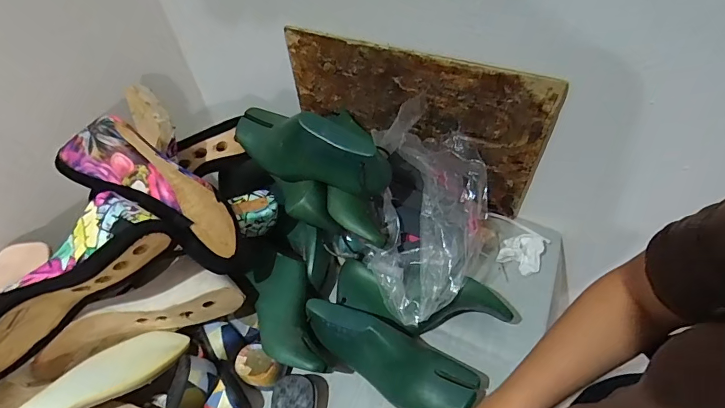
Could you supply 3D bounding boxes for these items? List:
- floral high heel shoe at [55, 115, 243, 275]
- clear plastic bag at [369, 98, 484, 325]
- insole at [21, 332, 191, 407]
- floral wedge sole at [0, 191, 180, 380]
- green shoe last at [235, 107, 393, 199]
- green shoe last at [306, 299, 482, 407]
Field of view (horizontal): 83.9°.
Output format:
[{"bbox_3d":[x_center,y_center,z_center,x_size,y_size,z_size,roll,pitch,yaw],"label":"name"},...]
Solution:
[{"bbox_3d":[-0.226,-0.012,0.462,0.224,0.058,0.079,39,59,-6],"label":"floral high heel shoe"},{"bbox_3d":[0.084,0.001,0.524,0.145,0.151,0.257,4,52,8],"label":"clear plastic bag"},{"bbox_3d":[-0.295,0.199,0.414,0.072,0.011,0.242,23,27,21],"label":"insole"},{"bbox_3d":[-0.309,0.079,0.424,0.236,0.081,0.087,-41,57,0],"label":"floral wedge sole"},{"bbox_3d":[-0.074,-0.082,0.532,0.242,0.103,0.076,27,58,23],"label":"green shoe last"},{"bbox_3d":[0.029,0.183,0.490,0.215,0.065,0.076,26,57,8],"label":"green shoe last"}]

